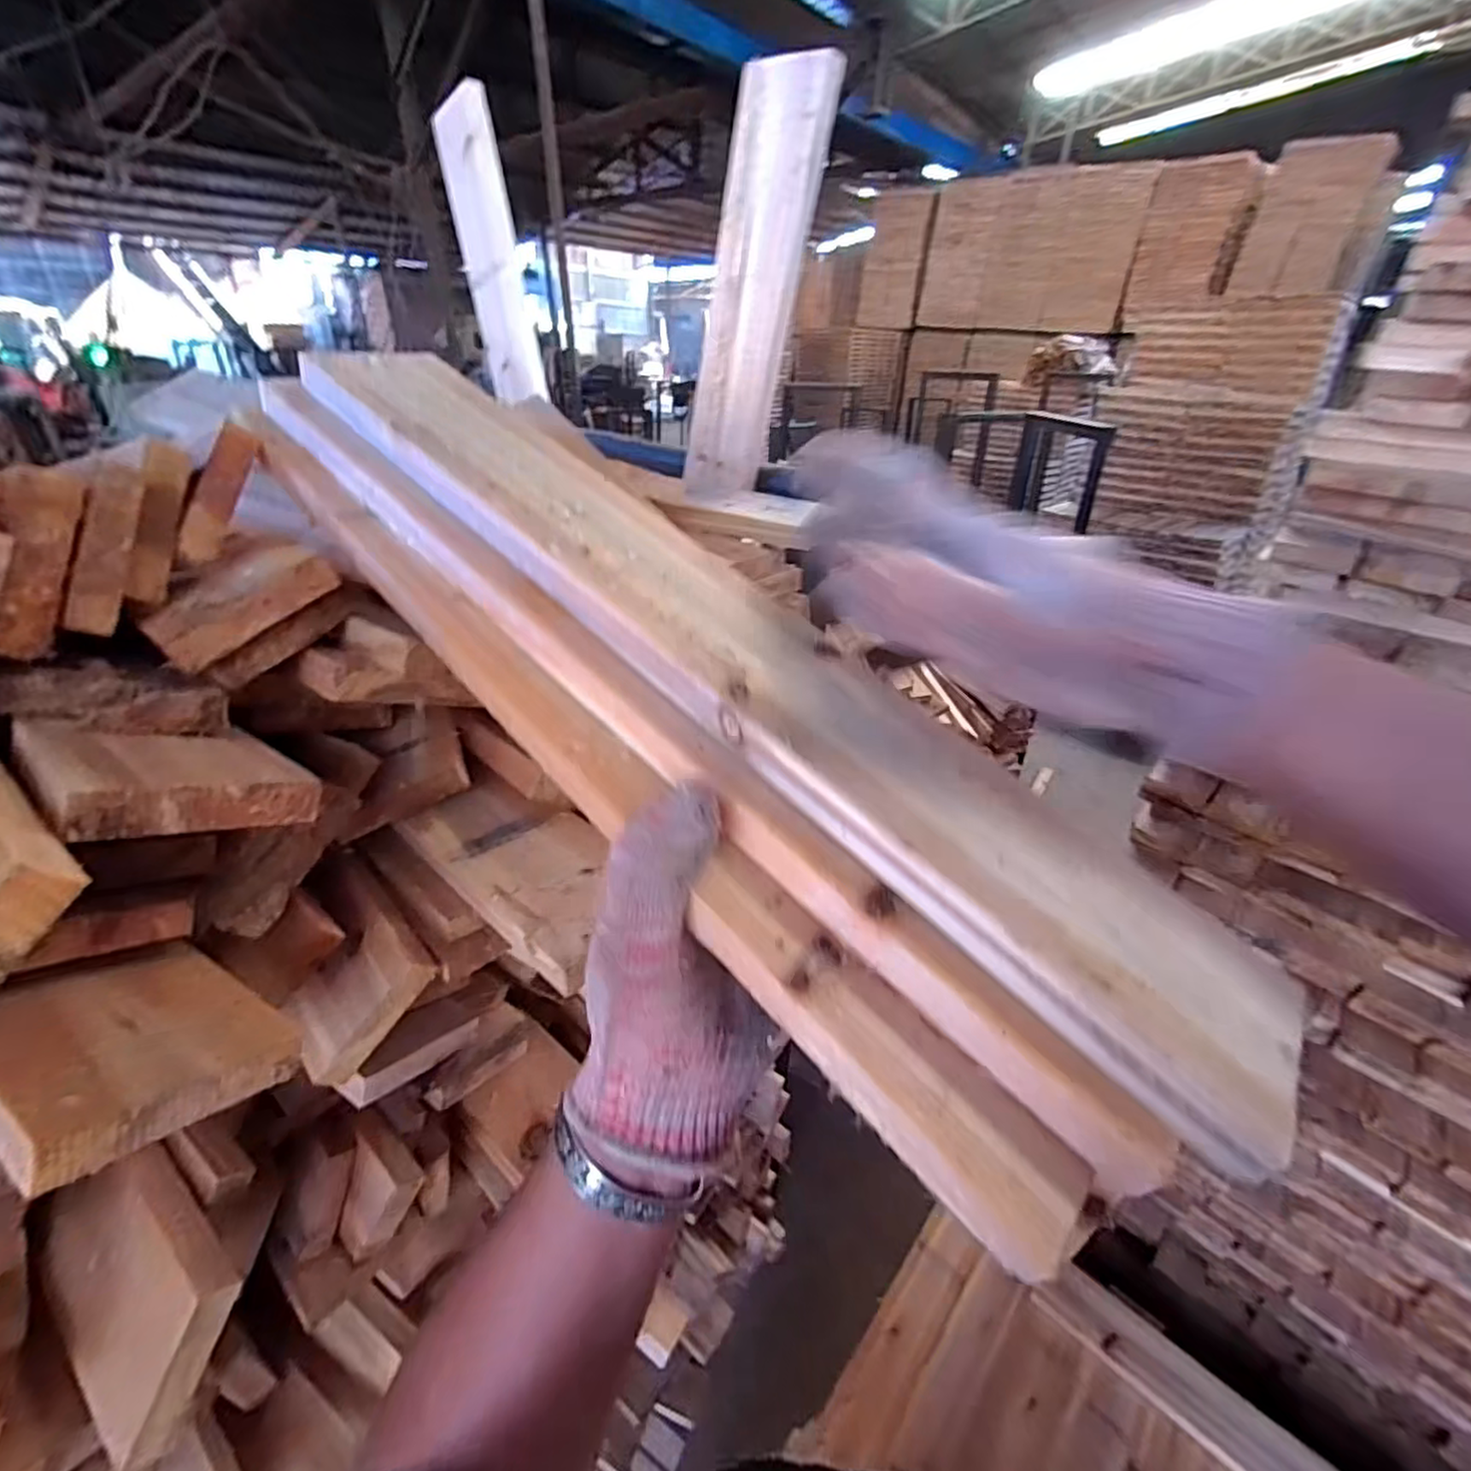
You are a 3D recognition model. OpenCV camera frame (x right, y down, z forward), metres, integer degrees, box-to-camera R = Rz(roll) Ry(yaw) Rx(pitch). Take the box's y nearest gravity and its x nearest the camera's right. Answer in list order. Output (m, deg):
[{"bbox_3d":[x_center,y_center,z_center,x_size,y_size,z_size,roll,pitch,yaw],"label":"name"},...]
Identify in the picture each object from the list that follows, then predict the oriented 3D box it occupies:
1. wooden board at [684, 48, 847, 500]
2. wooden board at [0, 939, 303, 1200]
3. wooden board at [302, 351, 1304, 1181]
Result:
[{"bbox_3d":[0.010,-0.338,0.527,0.081,0.293,0.012,32,39,24],"label":"wooden board"},{"bbox_3d":[-0.211,0.104,0.227,0.089,0.017,0.075,18,10,26],"label":"wooden board"},{"bbox_3d":[-0.010,-0.047,0.273,0.469,0.019,0.084,40,43,19],"label":"wooden board"}]

